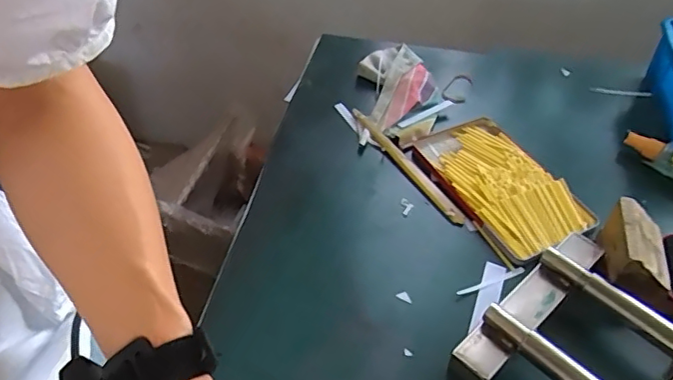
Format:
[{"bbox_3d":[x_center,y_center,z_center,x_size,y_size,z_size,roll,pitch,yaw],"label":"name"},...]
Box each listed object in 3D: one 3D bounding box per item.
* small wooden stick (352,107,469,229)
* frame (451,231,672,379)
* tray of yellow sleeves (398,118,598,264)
[{"bbox_3d":[0.080,-0.032,0.659,0.016,0.011,0.208,-23,51,-23],"label":"small wooden stick"},{"bbox_3d":[0.229,0.137,0.475,0.195,0.040,0.179,-32,55,-29],"label":"frame"},{"bbox_3d":[0.182,-0.010,0.637,0.117,0.020,0.204,-21,50,-22],"label":"tray of yellow sleeves"}]

